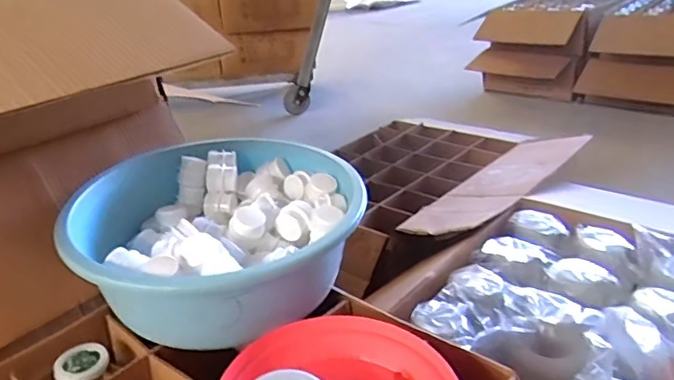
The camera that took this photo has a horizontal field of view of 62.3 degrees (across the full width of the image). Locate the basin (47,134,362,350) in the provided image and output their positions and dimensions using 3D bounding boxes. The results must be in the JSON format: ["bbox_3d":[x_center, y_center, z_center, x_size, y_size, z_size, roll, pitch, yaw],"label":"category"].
[{"bbox_3d":[-0.144,0.057,0.731,0.345,0.126,0.345,-3,26,2],"label":"basin"}]

